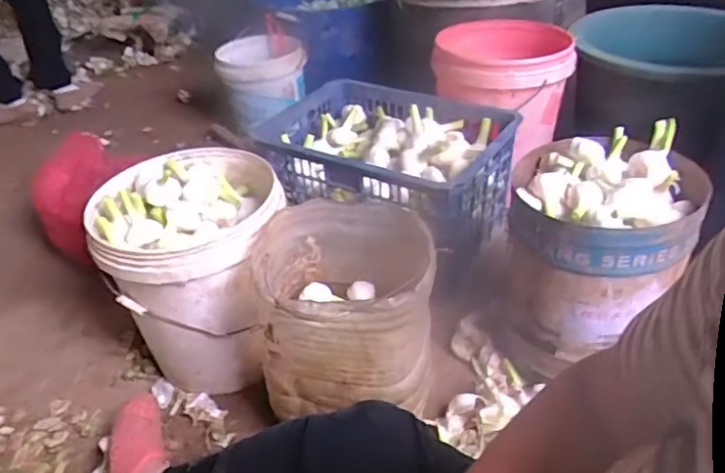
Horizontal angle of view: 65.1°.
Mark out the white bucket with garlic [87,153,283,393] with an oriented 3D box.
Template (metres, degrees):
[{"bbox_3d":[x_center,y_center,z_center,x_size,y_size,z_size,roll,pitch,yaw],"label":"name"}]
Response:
[{"bbox_3d":[-0.273,0.068,1.000,0.283,0.335,0.303,-3,36,2],"label":"white bucket with garlic"}]

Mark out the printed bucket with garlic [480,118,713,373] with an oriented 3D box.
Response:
[{"bbox_3d":[0.357,0.020,0.893,0.254,0.294,0.269,17,44,27],"label":"printed bucket with garlic"}]

